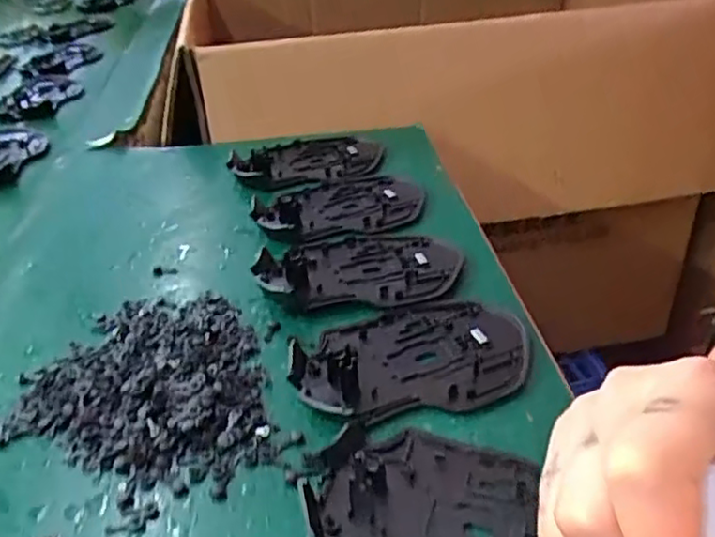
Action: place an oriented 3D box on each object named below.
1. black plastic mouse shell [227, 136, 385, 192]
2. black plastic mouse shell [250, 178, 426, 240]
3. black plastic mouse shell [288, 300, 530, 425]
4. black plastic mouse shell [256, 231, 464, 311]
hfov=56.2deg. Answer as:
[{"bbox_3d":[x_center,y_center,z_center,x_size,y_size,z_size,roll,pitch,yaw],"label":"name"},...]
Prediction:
[{"bbox_3d":[-0.038,-0.085,0.507,0.114,0.015,0.069,-11,35,-11],"label":"black plastic mouse shell"},{"bbox_3d":[-0.011,-0.045,0.446,0.113,0.015,0.073,-8,34,-7],"label":"black plastic mouse shell"},{"bbox_3d":[0.026,0.037,0.317,0.114,0.017,0.071,-11,35,-12],"label":"black plastic mouse shell"},{"bbox_3d":[0.001,-0.004,0.382,0.113,0.012,0.074,-5,34,-3],"label":"black plastic mouse shell"}]

